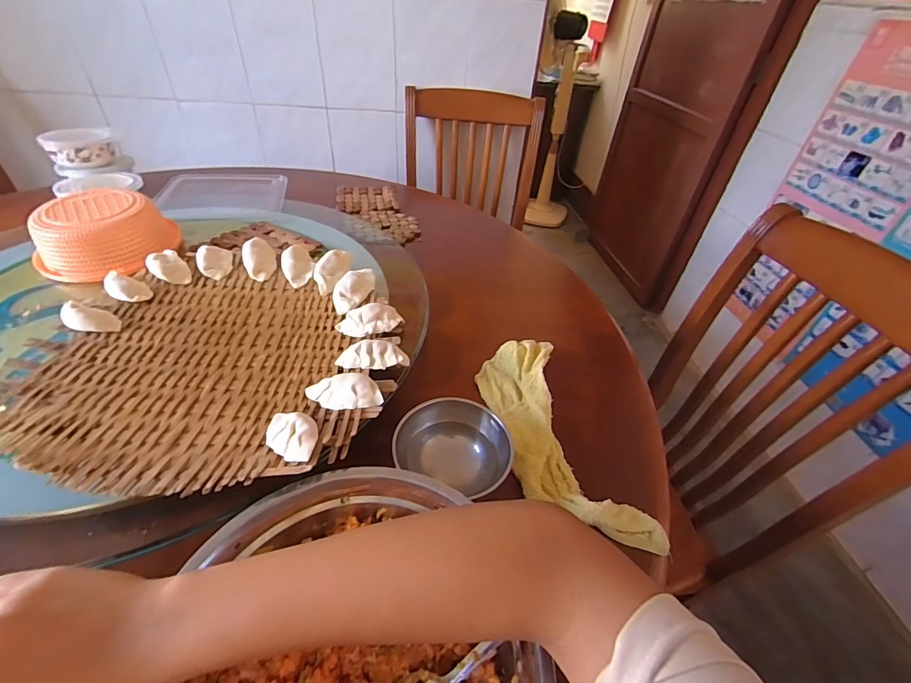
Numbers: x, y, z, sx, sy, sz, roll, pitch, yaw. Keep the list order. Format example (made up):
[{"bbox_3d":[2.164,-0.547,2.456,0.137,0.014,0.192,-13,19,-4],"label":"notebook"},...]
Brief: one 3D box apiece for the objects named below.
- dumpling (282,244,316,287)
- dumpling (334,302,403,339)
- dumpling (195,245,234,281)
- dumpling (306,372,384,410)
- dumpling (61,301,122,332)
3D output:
[{"bbox_3d":[-0.215,-0.102,0.557,0.040,0.035,0.061,-8,43,-16],"label":"dumpling"},{"bbox_3d":[-0.103,-0.025,0.490,0.076,0.028,0.031,-5,42,-13],"label":"dumpling"},{"bbox_3d":[-0.323,-0.107,0.549,0.042,0.027,0.054,-18,46,-25],"label":"dumpling"},{"bbox_3d":[-0.107,0.049,0.393,0.074,0.020,0.036,4,41,-2],"label":"dumpling"},{"bbox_3d":[-0.399,-0.025,0.445,0.057,0.020,0.028,19,40,-11],"label":"dumpling"}]

